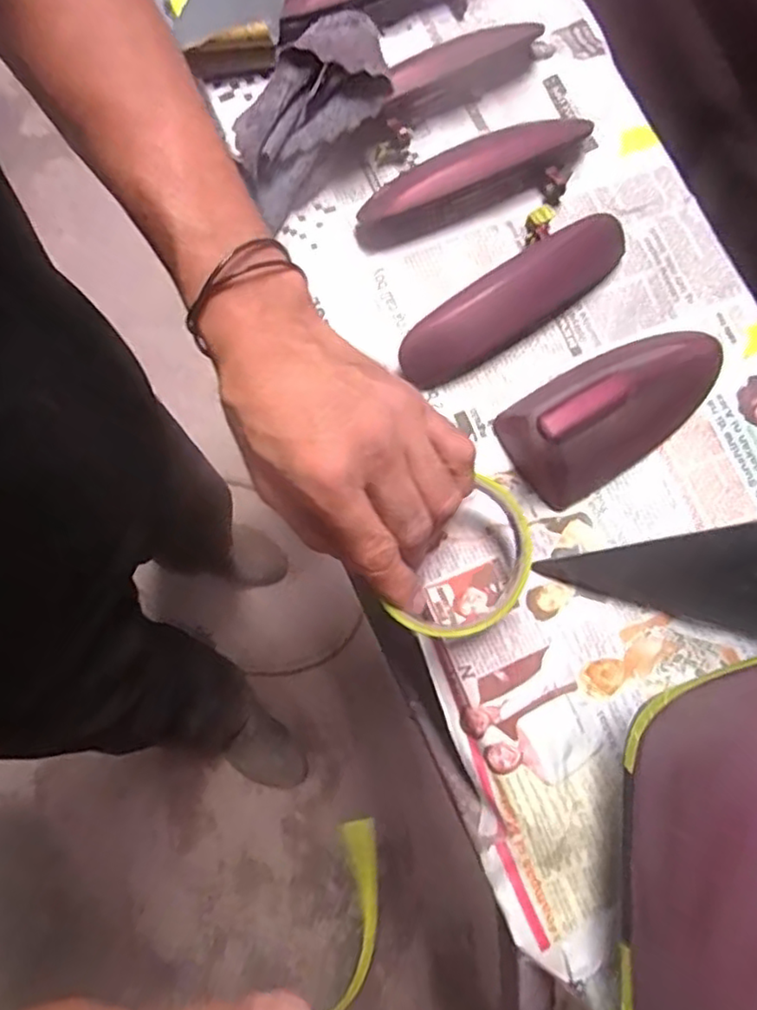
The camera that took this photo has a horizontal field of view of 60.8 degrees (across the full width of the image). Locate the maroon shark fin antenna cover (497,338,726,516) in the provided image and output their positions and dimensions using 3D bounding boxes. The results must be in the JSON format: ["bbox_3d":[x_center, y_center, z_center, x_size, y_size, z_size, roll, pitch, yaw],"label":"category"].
[{"bbox_3d":[0.142,-0.061,0.356,0.136,0.062,0.062,-28,77,-7],"label":"maroon shark fin antenna cover"}]

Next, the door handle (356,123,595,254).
[{"bbox_3d":[0.058,-0.213,0.422,0.156,0.020,0.045,-22,76,-5],"label":"door handle"}]

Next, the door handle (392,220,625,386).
[{"bbox_3d":[0.086,-0.129,0.400,0.165,0.023,0.038,-33,77,-8],"label":"door handle"}]

